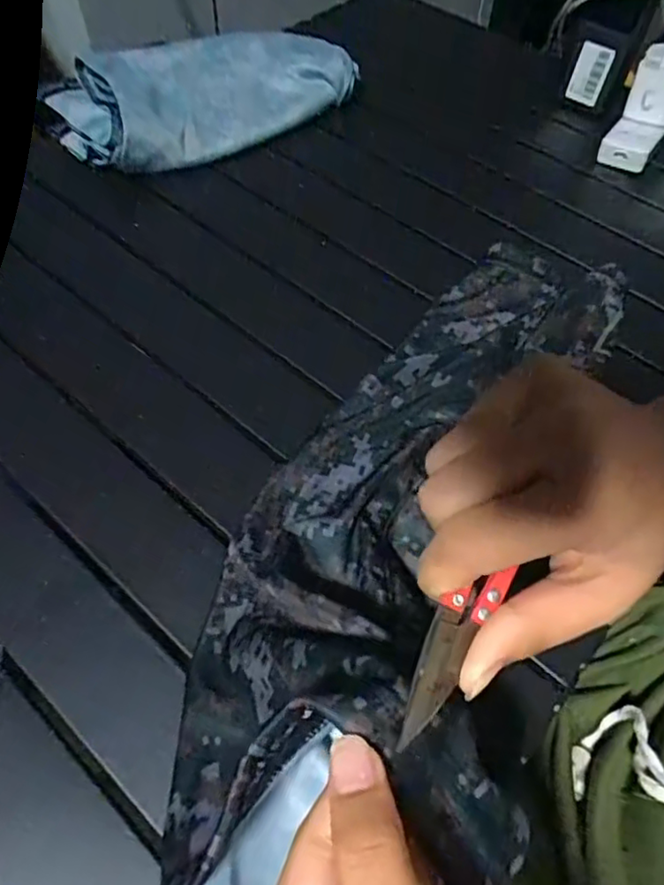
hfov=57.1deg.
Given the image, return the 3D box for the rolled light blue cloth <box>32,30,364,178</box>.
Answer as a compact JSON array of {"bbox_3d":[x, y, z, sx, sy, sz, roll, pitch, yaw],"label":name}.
[{"bbox_3d":[-0.109,-0.316,0.549,0.269,0.050,0.128,-29,62,-21],"label":"rolled light blue cloth"}]

